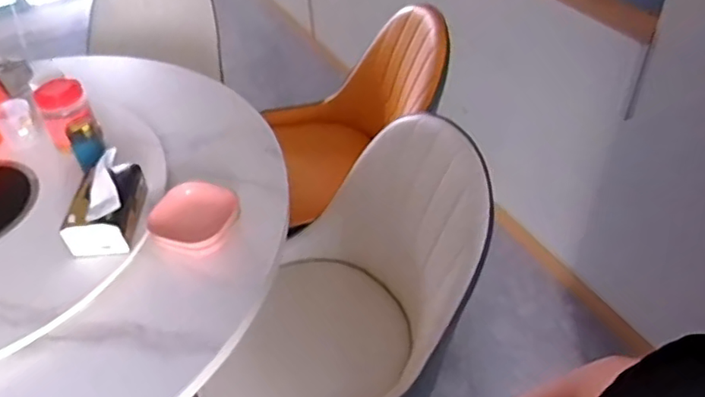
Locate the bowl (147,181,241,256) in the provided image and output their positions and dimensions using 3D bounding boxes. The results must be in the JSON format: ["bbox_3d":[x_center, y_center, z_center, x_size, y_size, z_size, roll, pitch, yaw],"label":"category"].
[{"bbox_3d":[-0.274,0.032,1.024,0.143,0.043,0.151,0,42,0],"label":"bowl"}]

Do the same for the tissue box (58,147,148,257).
[{"bbox_3d":[-0.420,0.009,1.014,0.103,0.117,0.164,-1,42,-2],"label":"tissue box"}]

